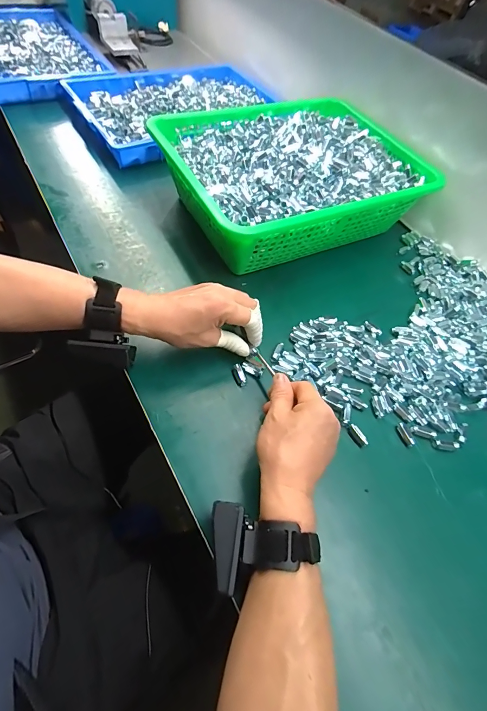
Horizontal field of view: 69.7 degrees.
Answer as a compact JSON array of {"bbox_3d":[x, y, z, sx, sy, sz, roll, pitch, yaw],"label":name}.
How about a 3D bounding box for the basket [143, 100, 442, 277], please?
[{"bbox_3d":[0.079,-0.296,0.583,0.380,0.103,0.303,-21,62,-21],"label":"basket"}]

